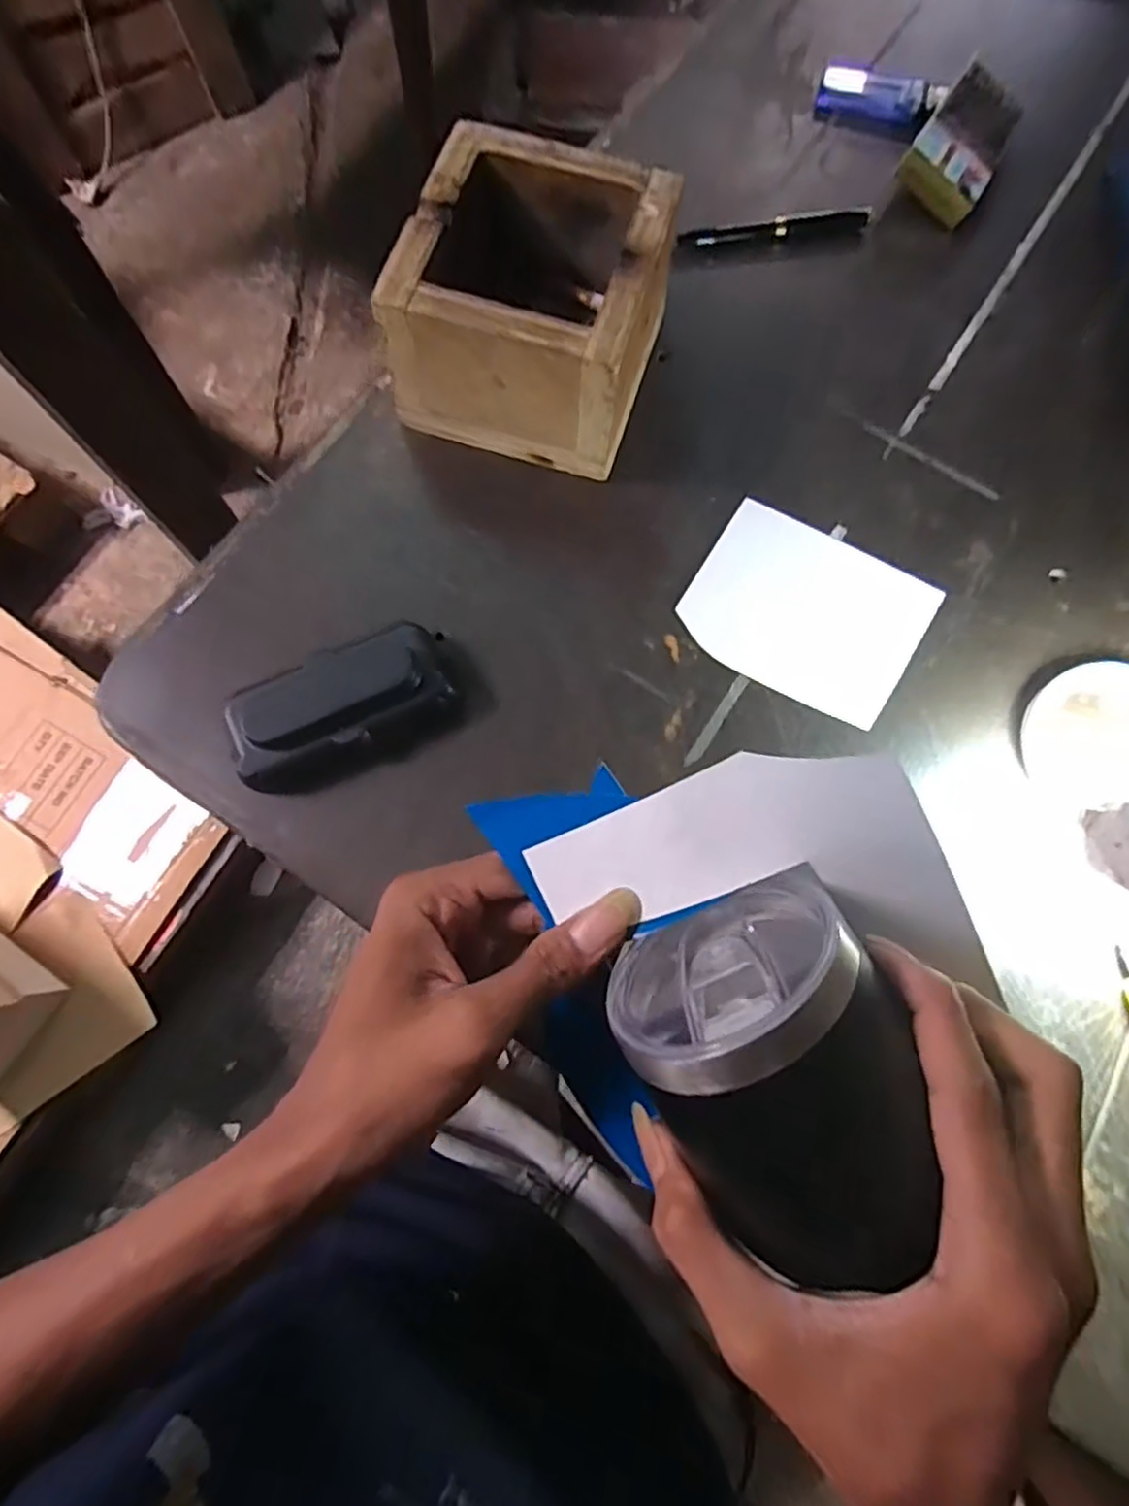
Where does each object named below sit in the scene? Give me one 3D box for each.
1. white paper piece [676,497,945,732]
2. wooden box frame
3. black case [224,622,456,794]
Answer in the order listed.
[{"bbox_3d":[0.128,-0.076,0.355,0.115,0.004,0.095,28,77,6],"label":"white paper piece"},{"bbox_3d":[-0.015,-0.229,0.353,0.116,0.080,0.119,18,76,4],"label":"wooden box frame"},{"bbox_3d":[-0.107,-0.022,0.326,0.104,0.022,0.054,-30,78,-8],"label":"black case"}]

